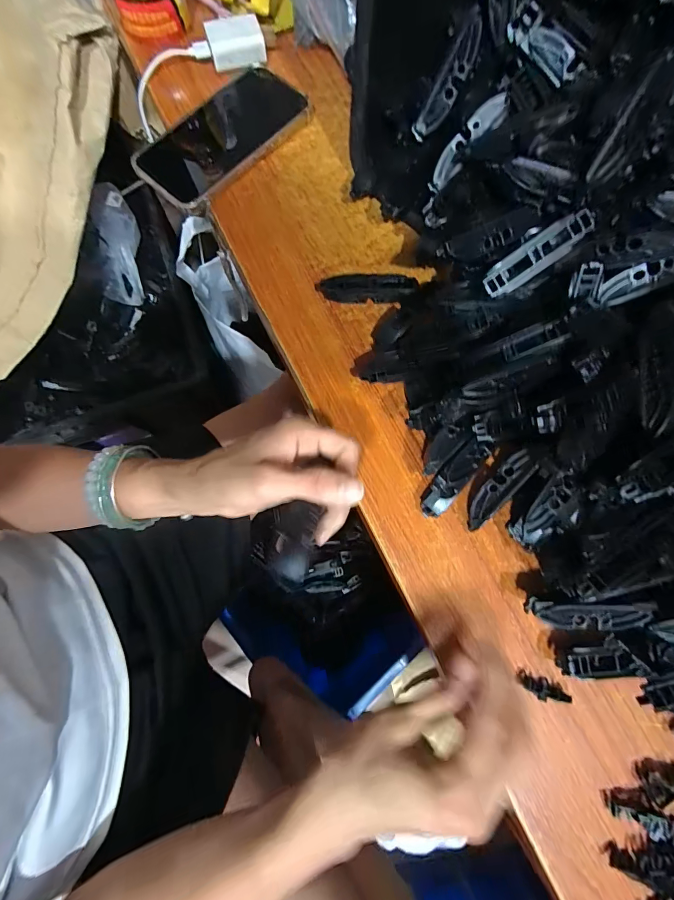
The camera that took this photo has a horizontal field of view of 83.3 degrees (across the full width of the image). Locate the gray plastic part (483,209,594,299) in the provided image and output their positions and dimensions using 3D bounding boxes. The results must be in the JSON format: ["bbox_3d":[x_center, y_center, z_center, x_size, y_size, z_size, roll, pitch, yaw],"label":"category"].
[{"bbox_3d":[0.135,-0.131,0.257,0.071,0.010,0.020,-33,77,18],"label":"gray plastic part"}]

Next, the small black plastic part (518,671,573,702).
[{"bbox_3d":[0.140,0.163,0.257,0.033,0.007,0.014,18,76,3],"label":"small black plastic part"}]

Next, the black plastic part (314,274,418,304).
[{"bbox_3d":[0.025,-0.138,0.323,0.083,0.019,0.020,1,76,-1],"label":"black plastic part"}]

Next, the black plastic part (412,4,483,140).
[{"bbox_3d":[0.083,-0.272,0.278,0.018,0.016,0.074,36,118,8],"label":"black plastic part"}]

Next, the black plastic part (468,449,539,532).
[{"bbox_3d":[0.114,0.029,0.269,0.019,0.007,0.065,38,106,8],"label":"black plastic part"}]

